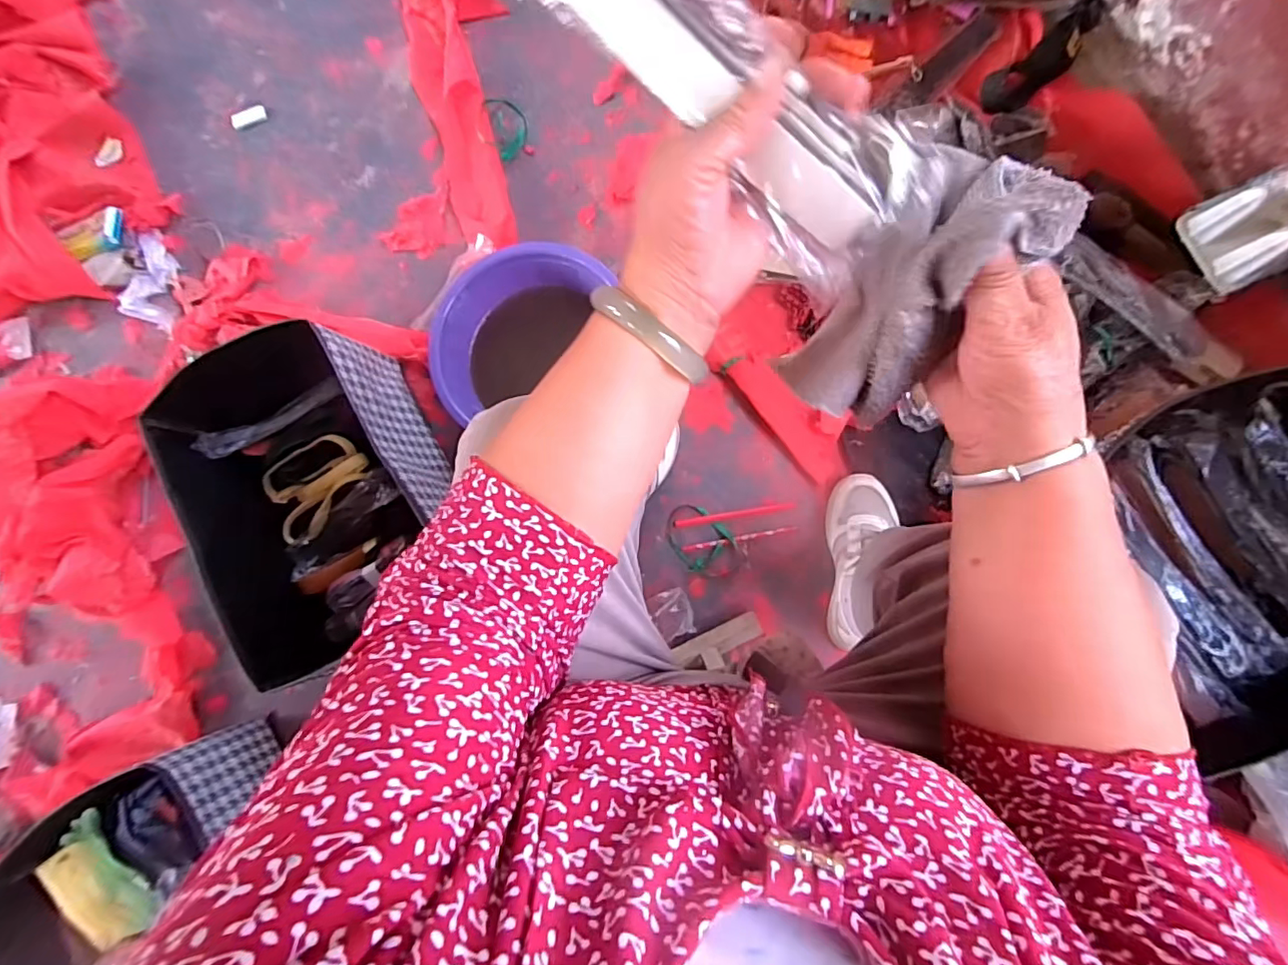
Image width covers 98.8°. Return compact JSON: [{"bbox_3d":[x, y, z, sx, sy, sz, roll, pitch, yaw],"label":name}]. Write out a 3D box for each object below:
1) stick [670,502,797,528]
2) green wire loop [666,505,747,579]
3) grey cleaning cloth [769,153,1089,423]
[{"bbox_3d":[0.133,0.048,0.817,0.176,0.010,0.012,-10,83,5],"label":"stick"},{"bbox_3d":[0.088,0.090,0.821,0.082,0.009,0.130,-37,82,1],"label":"green wire loop"},{"bbox_3d":[0.139,-0.096,0.289,0.070,0.036,0.141,40,126,8],"label":"grey cleaning cloth"}]

